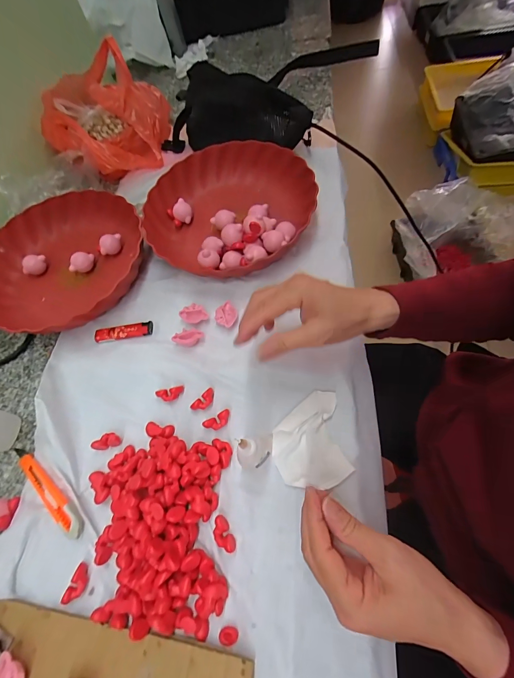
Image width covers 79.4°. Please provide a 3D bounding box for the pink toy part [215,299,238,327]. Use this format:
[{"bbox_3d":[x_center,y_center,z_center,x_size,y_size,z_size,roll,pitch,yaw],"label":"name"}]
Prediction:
[{"bbox_3d":[-0.039,-0.030,0.396,0.029,0.008,0.033,-35,63,-9],"label":"pink toy part"}]

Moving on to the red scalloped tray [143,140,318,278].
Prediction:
[{"bbox_3d":[-0.042,-0.192,0.447,0.223,0.064,0.213,11,65,14],"label":"red scalloped tray"}]

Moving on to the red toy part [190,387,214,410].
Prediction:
[{"bbox_3d":[-0.060,0.070,0.353,0.015,0.009,0.031,38,74,24],"label":"red toy part"}]

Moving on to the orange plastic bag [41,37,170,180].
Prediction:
[{"bbox_3d":[-0.264,-0.385,0.529,0.187,0.108,0.206,-6,62,6],"label":"orange plastic bag"}]

